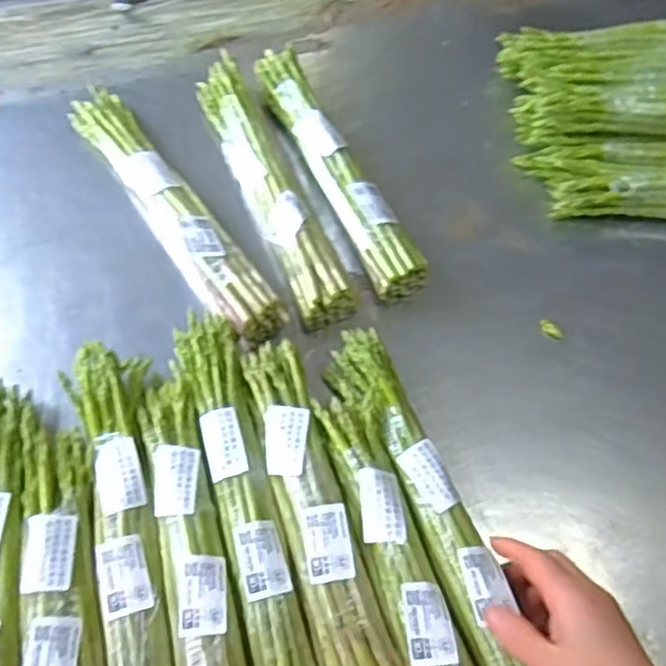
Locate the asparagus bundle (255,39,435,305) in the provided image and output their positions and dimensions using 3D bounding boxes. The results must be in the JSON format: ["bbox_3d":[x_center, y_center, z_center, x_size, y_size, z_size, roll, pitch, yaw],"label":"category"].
[{"bbox_3d":[0.001,-0.160,0.640,0.054,0.042,0.297,-21,66,-13],"label":"asparagus bundle"}]

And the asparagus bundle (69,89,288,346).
[{"bbox_3d":[-0.143,-0.110,0.610,0.055,0.049,0.301,-31,69,-17],"label":"asparagus bundle"}]

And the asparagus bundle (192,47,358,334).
[{"bbox_3d":[-0.058,-0.136,0.626,0.055,0.043,0.292,-20,66,-12],"label":"asparagus bundle"}]

